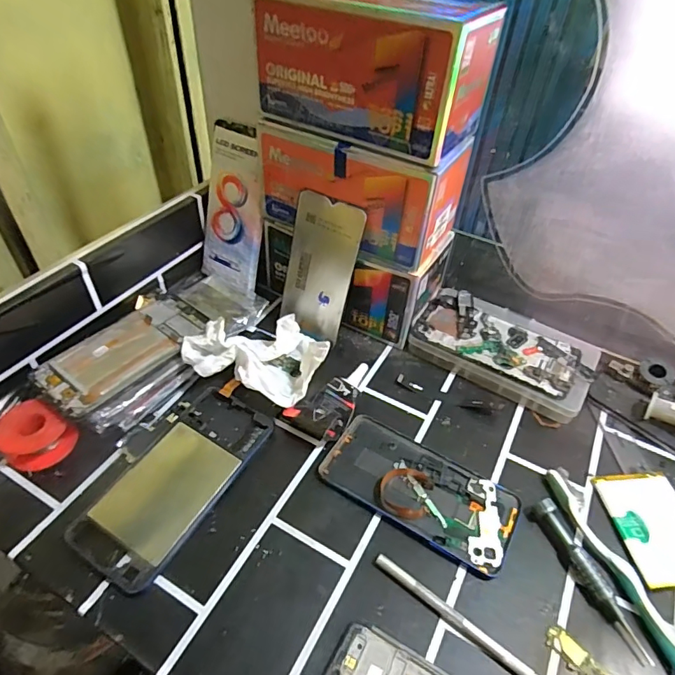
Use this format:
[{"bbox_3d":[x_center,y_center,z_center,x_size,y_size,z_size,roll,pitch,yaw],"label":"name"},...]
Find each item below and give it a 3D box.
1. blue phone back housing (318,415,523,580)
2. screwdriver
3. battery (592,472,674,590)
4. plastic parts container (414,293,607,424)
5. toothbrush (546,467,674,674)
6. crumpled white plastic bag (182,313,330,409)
[{"bbox_3d":[0.066,0.121,0.385,0.153,0.005,0.074,26,50,21],"label":"blue phone back housing"},{"bbox_3d":[0.180,0.170,0.337,0.015,0.012,0.111,-12,48,-14],"label":"screwdriver"},{"bbox_3d":[0.249,0.145,0.367,0.062,0.008,0.088,-3,46,-5],"label":"battery"},{"bbox_3d":[0.169,0.009,0.483,0.171,0.034,0.099,24,50,20],"label":"plastic parts container"},{"bbox_3d":[0.208,0.175,0.331,0.022,0.011,0.185,-11,47,-13],"label":"toothbrush"},{"bbox_3d":[-0.072,0.022,0.426,0.128,0.042,0.088,-8,47,-10],"label":"crumpled white plastic bag"}]

